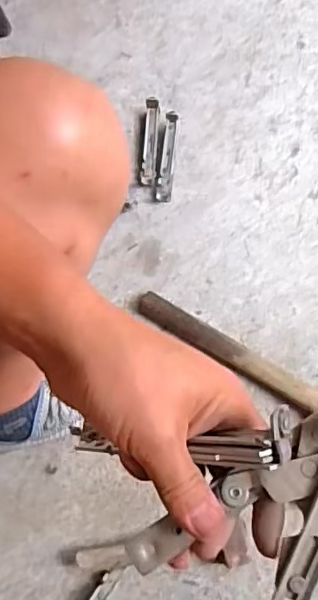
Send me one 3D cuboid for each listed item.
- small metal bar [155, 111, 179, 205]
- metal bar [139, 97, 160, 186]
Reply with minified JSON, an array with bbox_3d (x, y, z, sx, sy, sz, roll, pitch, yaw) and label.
[{"bbox_3d":[0.013,-0.223,0.897,0.024,0.025,0.146,5,73,2],"label":"small metal bar"},{"bbox_3d":[-0.015,-0.254,0.922,0.025,0.021,0.151,3,73,2],"label":"metal bar"}]

